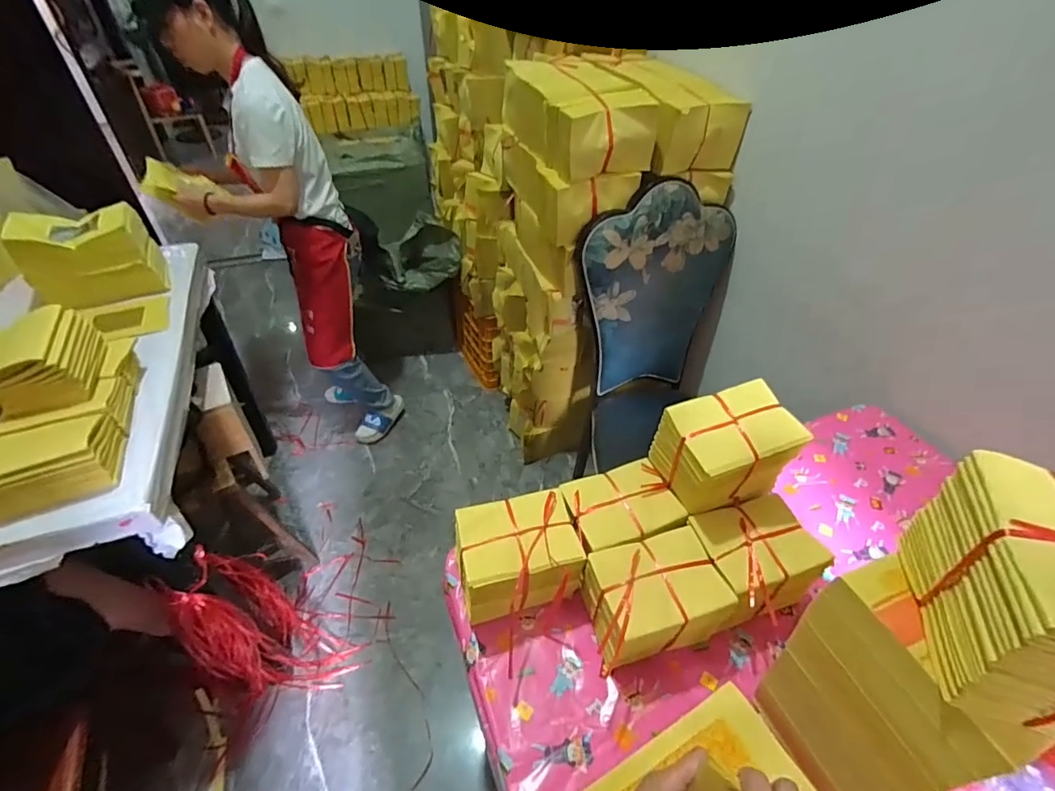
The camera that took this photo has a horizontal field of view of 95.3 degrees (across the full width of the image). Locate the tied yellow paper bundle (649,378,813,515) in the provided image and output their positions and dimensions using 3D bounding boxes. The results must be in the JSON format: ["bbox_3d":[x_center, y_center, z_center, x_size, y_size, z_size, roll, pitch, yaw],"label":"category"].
[{"bbox_3d":[0.292,0.083,0.718,0.161,0.154,0.119,-12,44,-13],"label":"tied yellow paper bundle"}]

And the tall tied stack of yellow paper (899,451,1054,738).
[{"bbox_3d":[0.409,0.155,0.384,0.115,0.137,0.167,13,44,13],"label":"tall tied stack of yellow paper"}]

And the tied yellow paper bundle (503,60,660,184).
[{"bbox_3d":[0.123,-0.749,1.279,0.250,0.183,0.438,-15,45,-16],"label":"tied yellow paper bundle"}]

